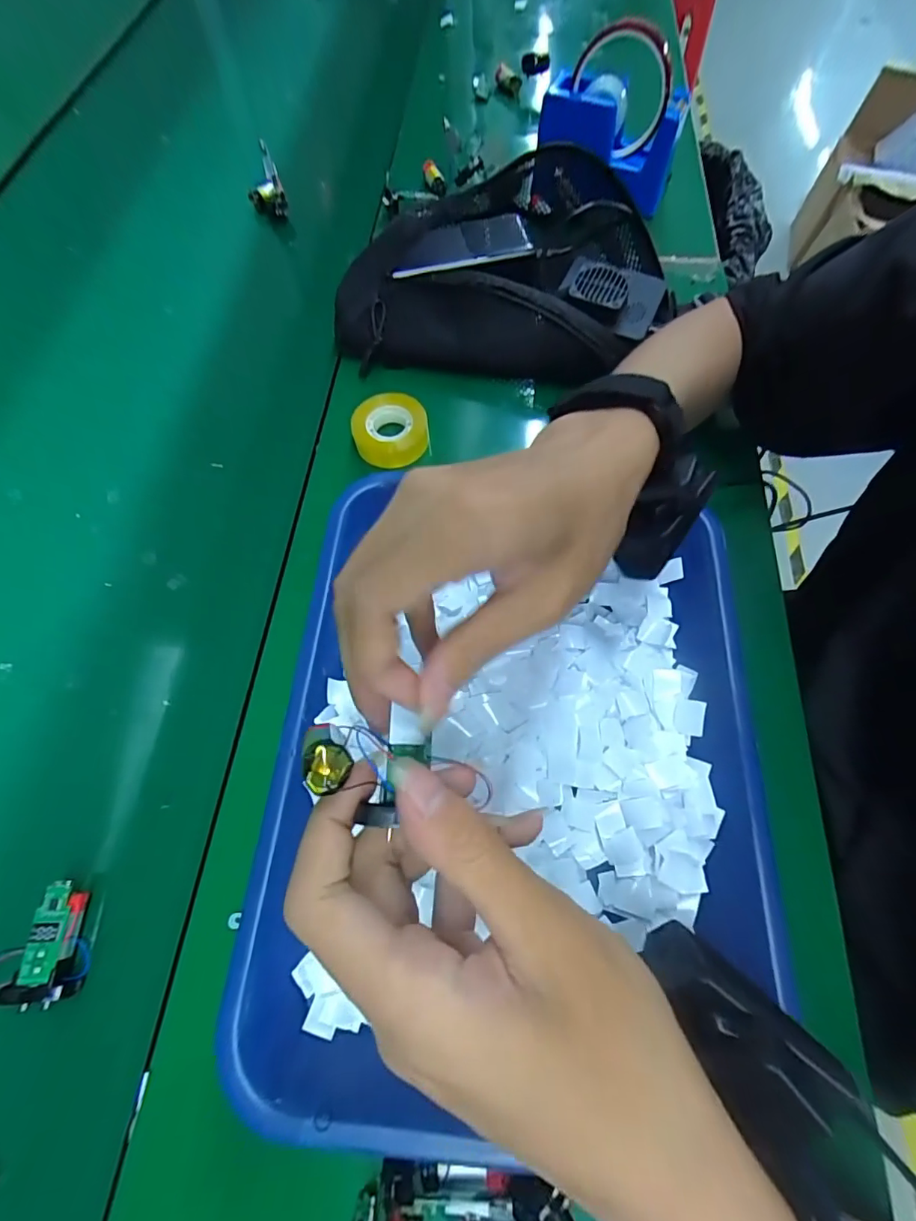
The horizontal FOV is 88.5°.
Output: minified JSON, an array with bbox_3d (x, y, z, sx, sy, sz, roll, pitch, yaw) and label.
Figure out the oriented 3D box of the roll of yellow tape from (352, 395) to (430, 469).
[{"bbox_3d":[-0.052,-0.140,0.366,0.055,0.023,0.053,1,67,-2],"label":"roll of yellow tape"}]

